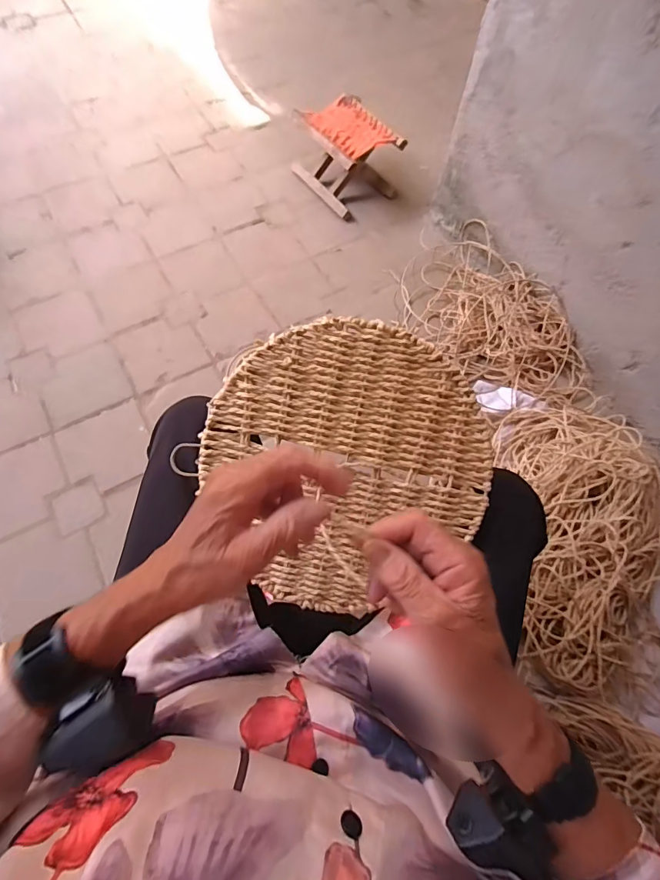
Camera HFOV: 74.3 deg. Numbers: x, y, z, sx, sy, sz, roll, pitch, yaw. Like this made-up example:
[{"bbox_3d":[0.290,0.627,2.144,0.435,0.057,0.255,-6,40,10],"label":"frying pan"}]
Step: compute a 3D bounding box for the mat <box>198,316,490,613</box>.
[{"bbox_3d":[0.017,0.016,0.428,0.254,0.006,0.264,-29,94,0],"label":"mat"}]

